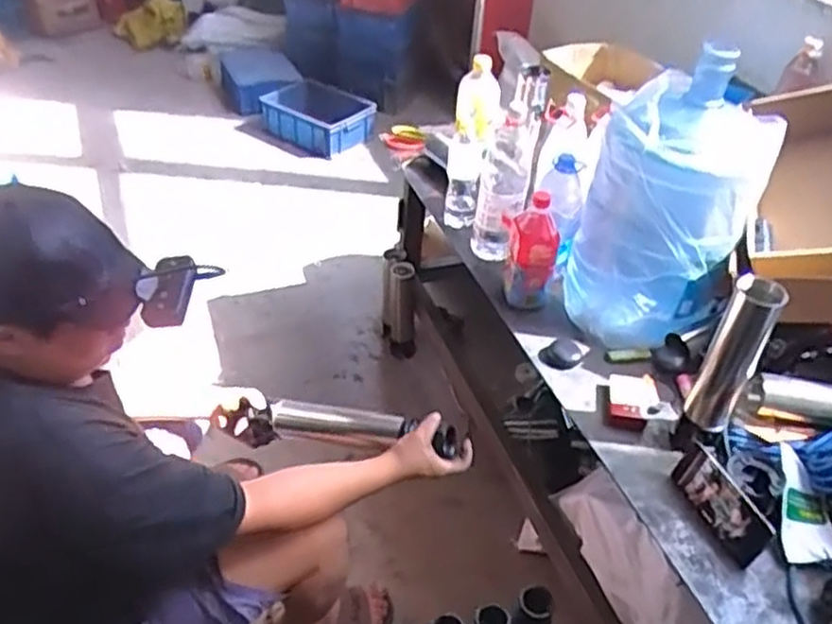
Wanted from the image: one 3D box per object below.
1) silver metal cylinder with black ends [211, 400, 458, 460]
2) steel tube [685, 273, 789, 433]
[{"bbox_3d":[-0.138,0.183,1.235,0.431,0.064,0.069,0,37,22],"label":"silver metal cylinder with black ends"},{"bbox_3d":[0.447,0.070,1.059,0.067,0.262,0.061,25,44,23],"label":"steel tube"}]

